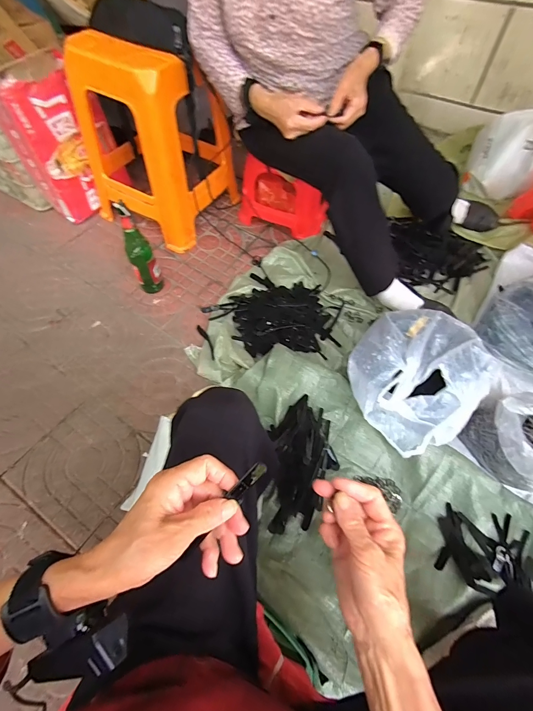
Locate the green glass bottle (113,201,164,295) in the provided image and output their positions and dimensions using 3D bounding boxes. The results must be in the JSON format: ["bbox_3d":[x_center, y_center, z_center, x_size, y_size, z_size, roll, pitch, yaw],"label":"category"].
[{"bbox_3d":[-0.349,-0.285,0.921,0.064,0.279,0.059,10,58,7],"label":"green glass bottle"}]

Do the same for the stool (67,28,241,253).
[{"bbox_3d":[-0.343,-0.641,1.032,0.385,0.501,0.315,20,60,13],"label":"stool"}]

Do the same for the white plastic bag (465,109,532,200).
[{"bbox_3d":[0.849,-0.700,1.164,0.245,0.231,0.188,28,62,17],"label":"white plastic bag"}]

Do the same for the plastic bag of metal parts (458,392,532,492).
[{"bbox_3d":[0.559,0.175,0.711,0.189,0.135,0.200,-21,59,-12],"label":"plastic bag of metal parts"}]

